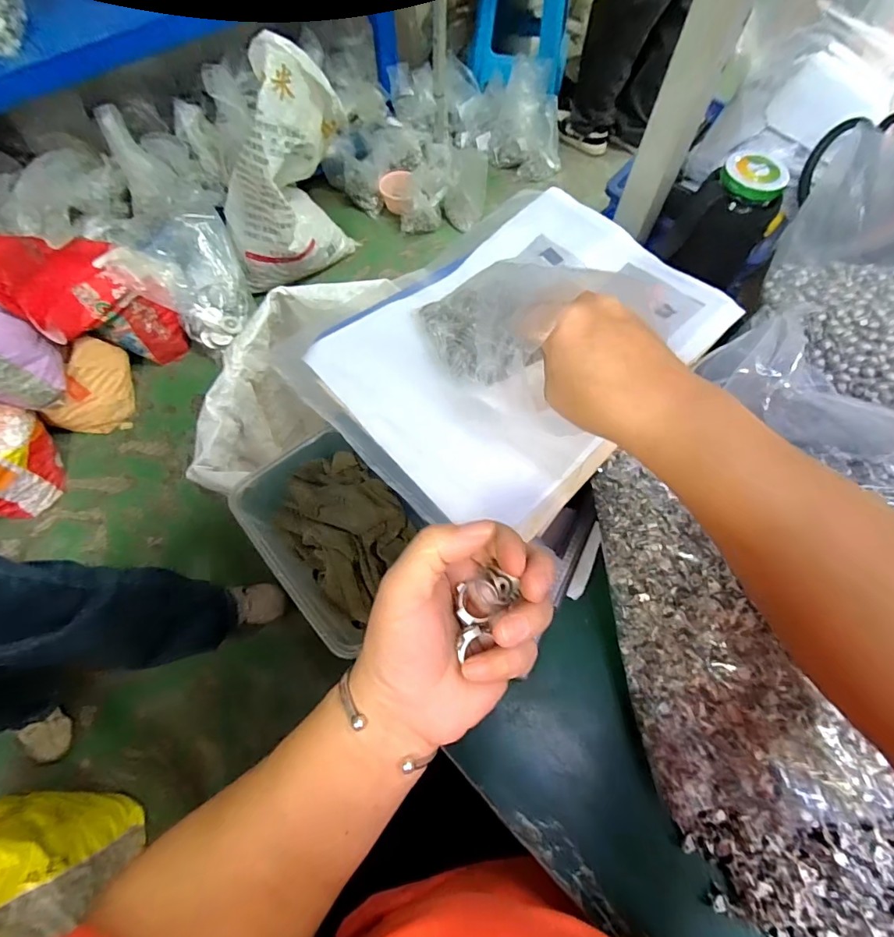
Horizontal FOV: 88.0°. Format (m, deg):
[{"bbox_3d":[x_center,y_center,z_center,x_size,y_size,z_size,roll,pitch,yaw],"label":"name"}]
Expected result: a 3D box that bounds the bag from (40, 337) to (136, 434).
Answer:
[{"bbox_3d":[-0.901,-0.200,1.209,0.107,0.166,0.246,21,66,9],"label":"bag"}]

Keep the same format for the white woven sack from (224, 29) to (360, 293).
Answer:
[{"bbox_3d":[-0.443,-0.801,1.257,0.378,0.507,0.259,-15,65,-8],"label":"white woven sack"}]

